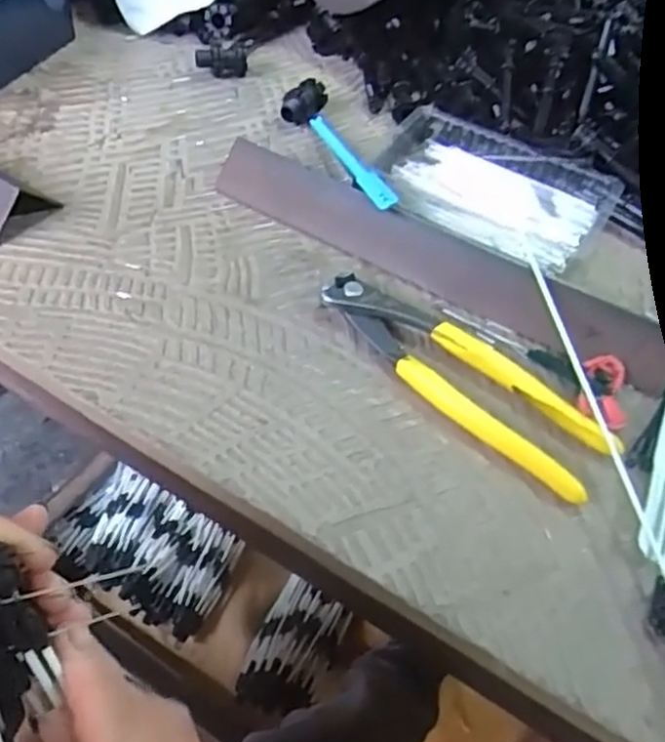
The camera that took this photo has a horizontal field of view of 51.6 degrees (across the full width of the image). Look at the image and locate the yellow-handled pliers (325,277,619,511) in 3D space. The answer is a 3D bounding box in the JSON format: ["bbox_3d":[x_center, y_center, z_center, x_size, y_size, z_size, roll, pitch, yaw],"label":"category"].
[{"bbox_3d":[0.063,0.000,0.342,0.157,0.015,0.044,35,54,22],"label":"yellow-handled pliers"}]

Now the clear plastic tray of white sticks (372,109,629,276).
[{"bbox_3d":[0.096,-0.116,0.436,0.139,0.024,0.097,30,53,18],"label":"clear plastic tray of white sticks"}]

